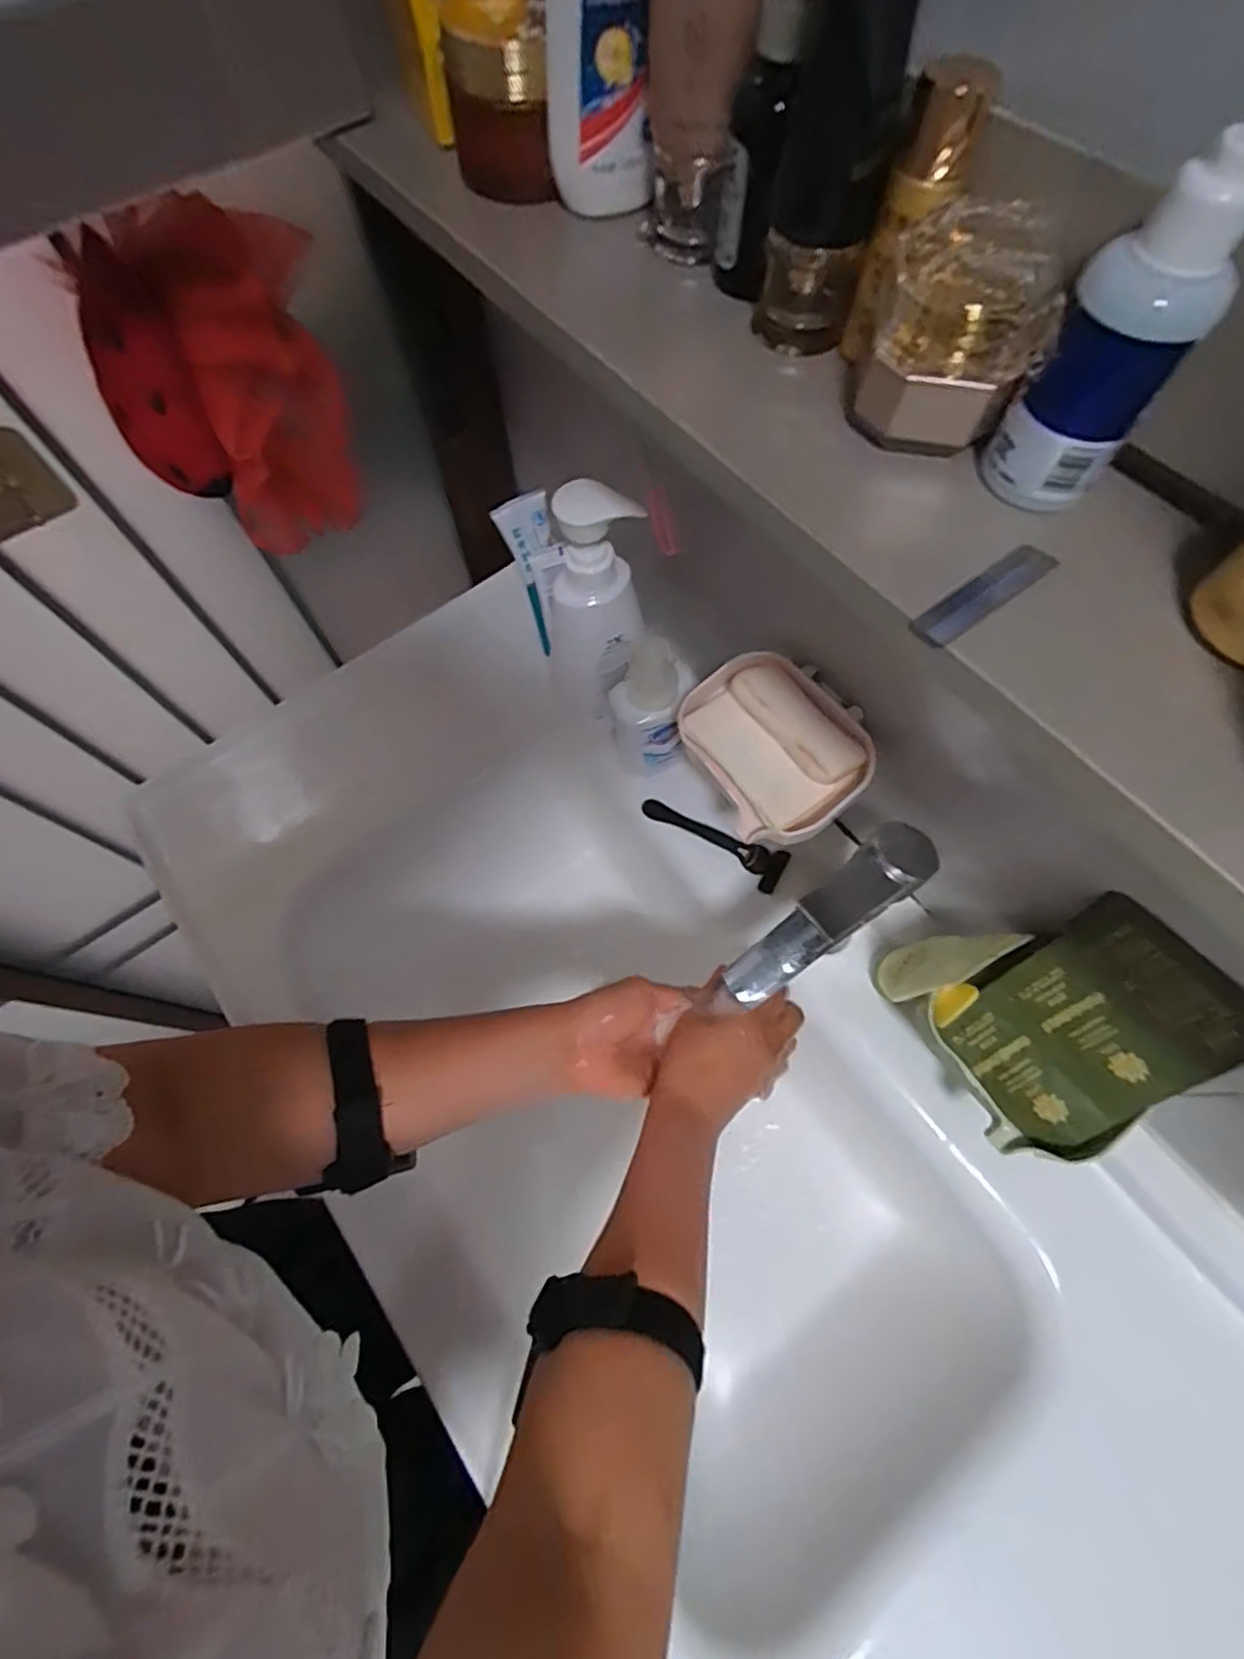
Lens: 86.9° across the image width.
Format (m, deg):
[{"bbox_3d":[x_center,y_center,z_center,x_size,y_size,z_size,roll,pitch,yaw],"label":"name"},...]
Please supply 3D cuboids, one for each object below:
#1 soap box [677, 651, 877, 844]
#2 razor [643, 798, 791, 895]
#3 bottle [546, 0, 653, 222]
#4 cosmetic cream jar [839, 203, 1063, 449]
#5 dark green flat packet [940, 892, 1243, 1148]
[{"bbox_3d":[0.105,-0.058,0.456,0.102,0.053,0.132,-28,69,-11],"label":"soap box"},{"bbox_3d":[0.080,0.008,0.584,0.136,0.017,0.038,27,70,12],"label":"razor"},{"bbox_3d":[-0.009,-0.316,0.244,0.040,0.121,0.046,3,67,2],"label":"bottle"},{"bbox_3d":[0.112,-0.164,0.220,0.052,0.054,0.044,26,70,11],"label":"cosmetic cream jar"},{"bbox_3d":[0.272,0.119,0.387,0.009,0.148,0.098,-18,58,-44],"label":"dark green flat packet"}]

